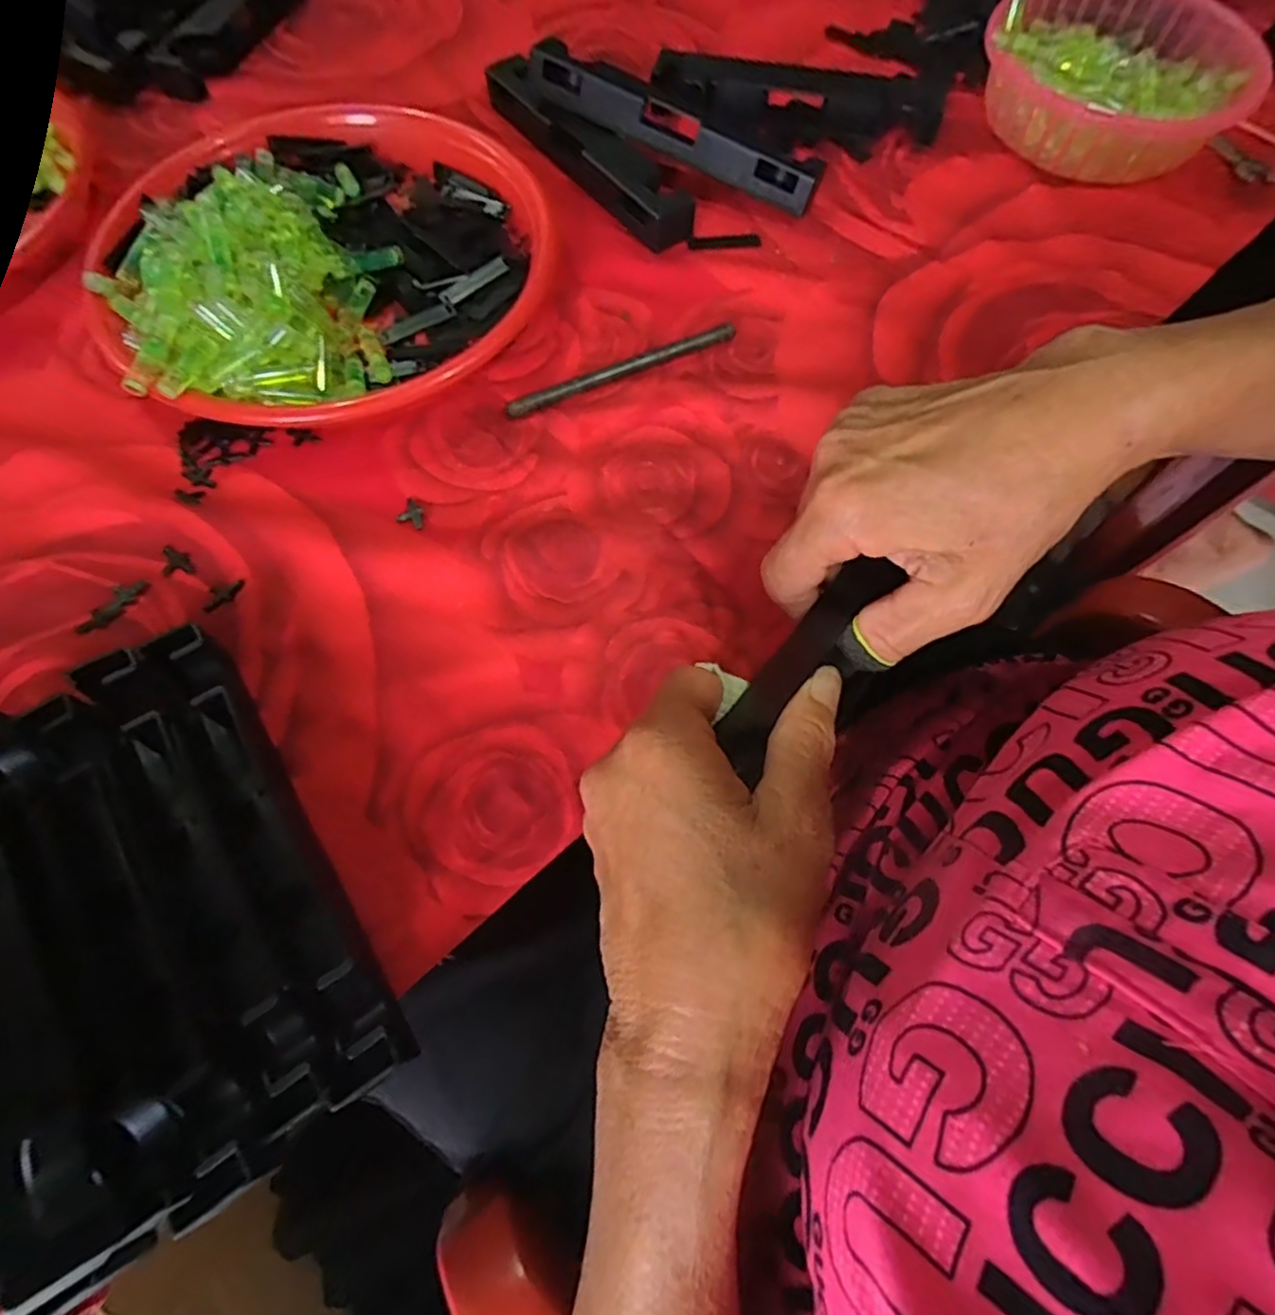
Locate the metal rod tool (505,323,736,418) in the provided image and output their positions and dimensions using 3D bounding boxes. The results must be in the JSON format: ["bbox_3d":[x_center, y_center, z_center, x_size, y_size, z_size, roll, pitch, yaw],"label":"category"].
[{"bbox_3d":[-0.007,-0.161,0.375,0.138,0.007,0.009,-25,70,-11],"label":"metal rod tool"}]

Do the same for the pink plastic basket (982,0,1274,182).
[{"bbox_3d":[0.317,-0.387,0.445,0.169,0.055,0.150,27,69,10],"label":"pink plastic basket"}]

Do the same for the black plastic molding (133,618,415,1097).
[{"bbox_3d":[-0.142,0.070,0.260,0.024,0.031,0.194,-32,72,-14],"label":"black plastic molding"}]

